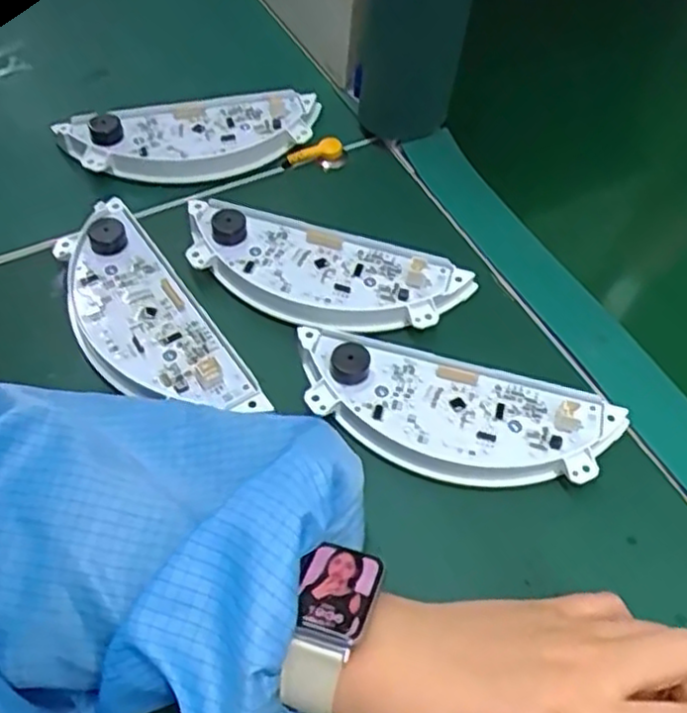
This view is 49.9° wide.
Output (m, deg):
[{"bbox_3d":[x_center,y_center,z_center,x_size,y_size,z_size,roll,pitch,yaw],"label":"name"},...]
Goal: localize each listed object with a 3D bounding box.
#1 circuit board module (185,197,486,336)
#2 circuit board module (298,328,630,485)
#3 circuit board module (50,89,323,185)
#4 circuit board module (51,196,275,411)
[{"bbox_3d":[-0.015,-0.051,0.440,0.176,0.019,0.072,15,55,6],"label":"circuit board module"},{"bbox_3d":[0.059,0.032,0.393,0.171,0.022,0.067,12,55,3],"label":"circuit board module"},{"bbox_3d":[-0.104,-0.148,0.508,0.177,0.032,0.081,-6,56,-9],"label":"circuit board module"},{"bbox_3d":[-0.115,-0.023,0.416,0.066,0.024,0.171,-28,62,-22],"label":"circuit board module"}]

